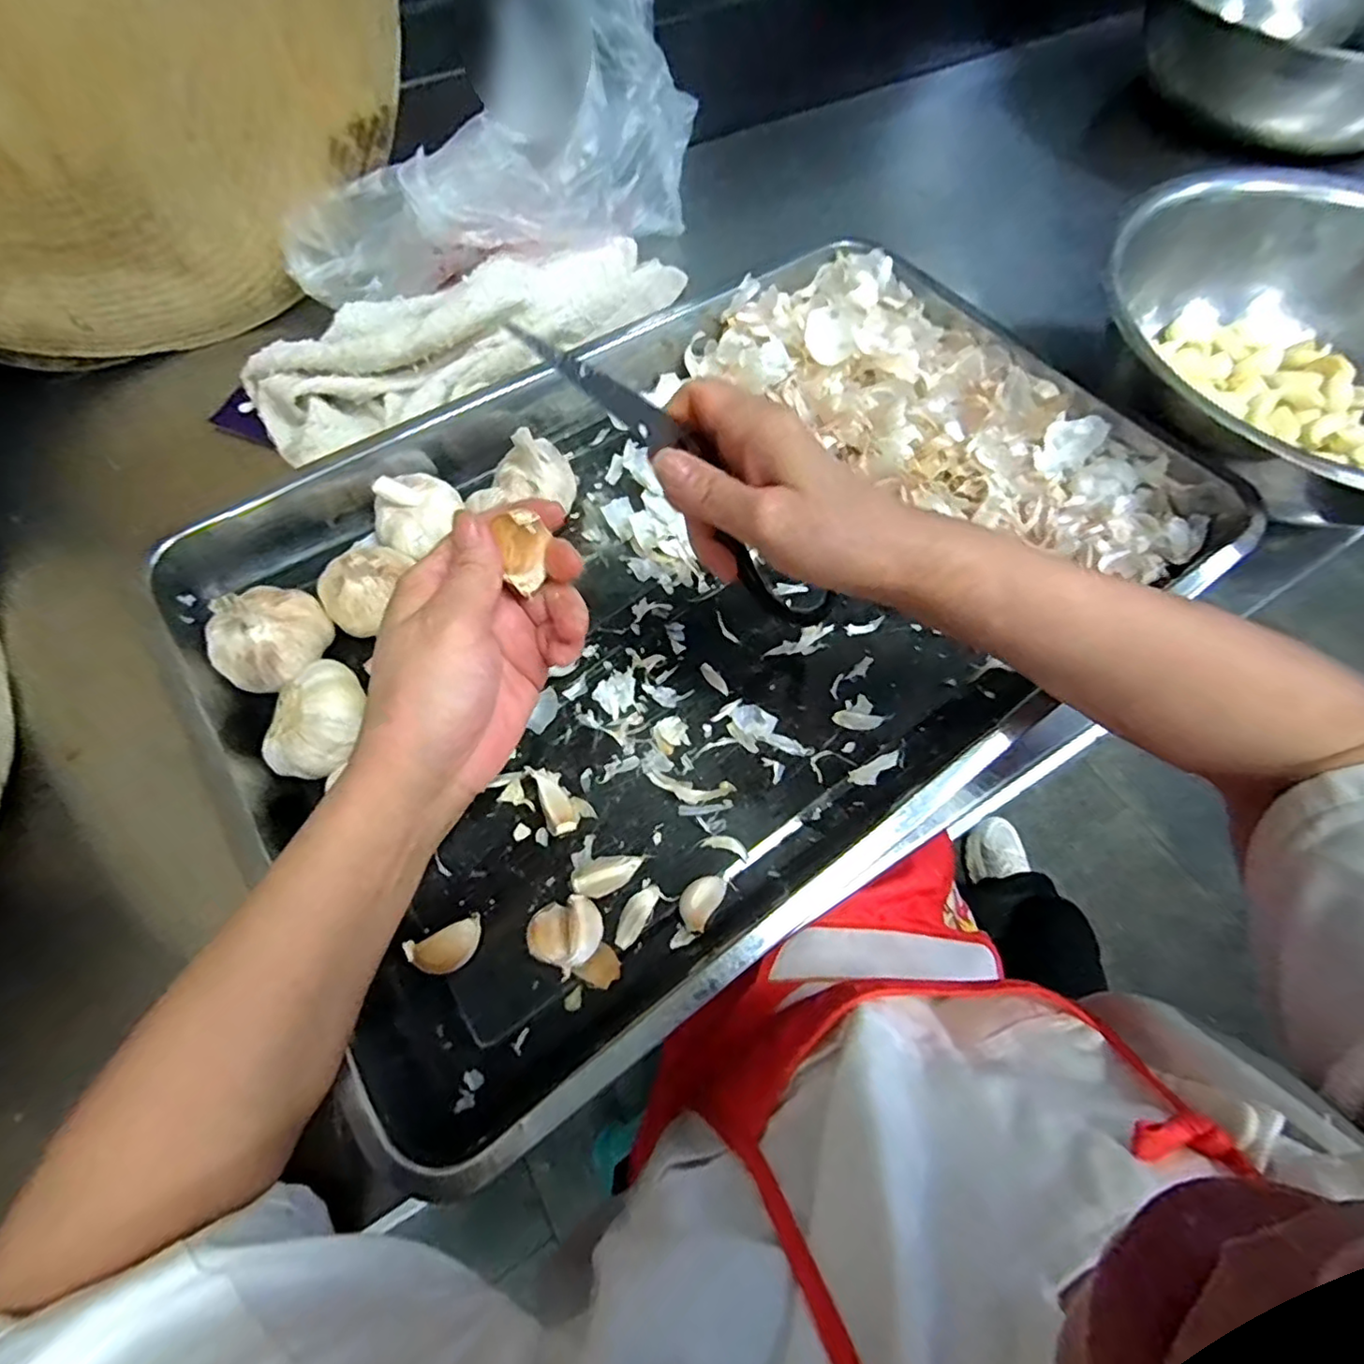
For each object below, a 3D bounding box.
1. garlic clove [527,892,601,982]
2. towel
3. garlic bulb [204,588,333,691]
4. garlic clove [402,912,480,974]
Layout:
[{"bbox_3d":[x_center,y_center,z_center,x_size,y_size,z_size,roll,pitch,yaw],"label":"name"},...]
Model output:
[{"bbox_3d":[-0.057,0.126,0.314,0.035,0.021,0.033,1,64,-1],"label":"garlic clove"},{"bbox_3d":[-0.155,-0.278,0.477,0.339,0.052,0.101,-37,70,-18],"label":"towel"},{"bbox_3d":[-0.235,-0.032,0.350,0.047,0.051,0.061,24,66,10],"label":"garlic bulb"},{"bbox_3d":[-0.117,0.134,0.313,0.036,0.014,0.020,-19,66,-11],"label":"garlic clove"}]

